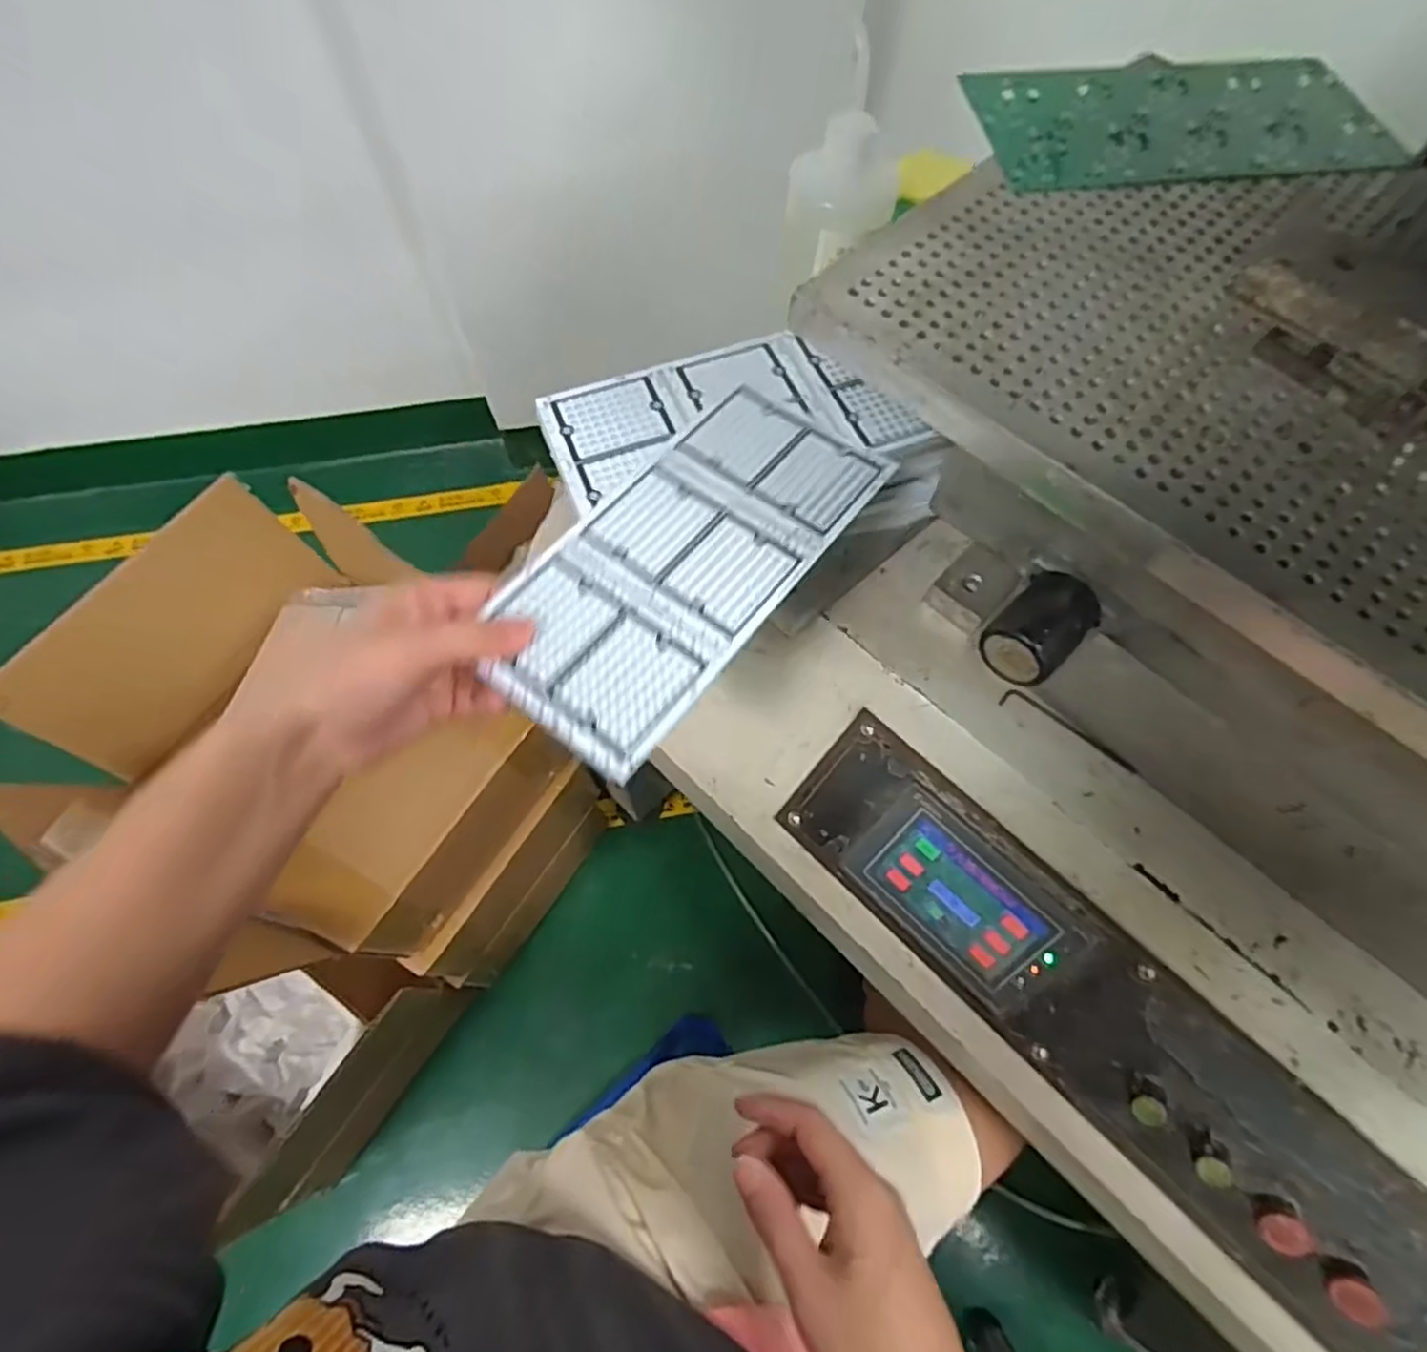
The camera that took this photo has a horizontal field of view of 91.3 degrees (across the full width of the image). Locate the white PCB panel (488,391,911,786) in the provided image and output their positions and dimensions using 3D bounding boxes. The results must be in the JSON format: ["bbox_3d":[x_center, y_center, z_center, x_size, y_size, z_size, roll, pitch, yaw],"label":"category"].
[{"bbox_3d":[-0.013,-0.066,0.373,0.118,0.004,0.239,33,68,14],"label":"white PCB panel"}]

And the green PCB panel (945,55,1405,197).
[{"bbox_3d":[0.260,-0.311,0.389,0.222,0.005,0.115,-6,65,-3],"label":"green PCB panel"}]

